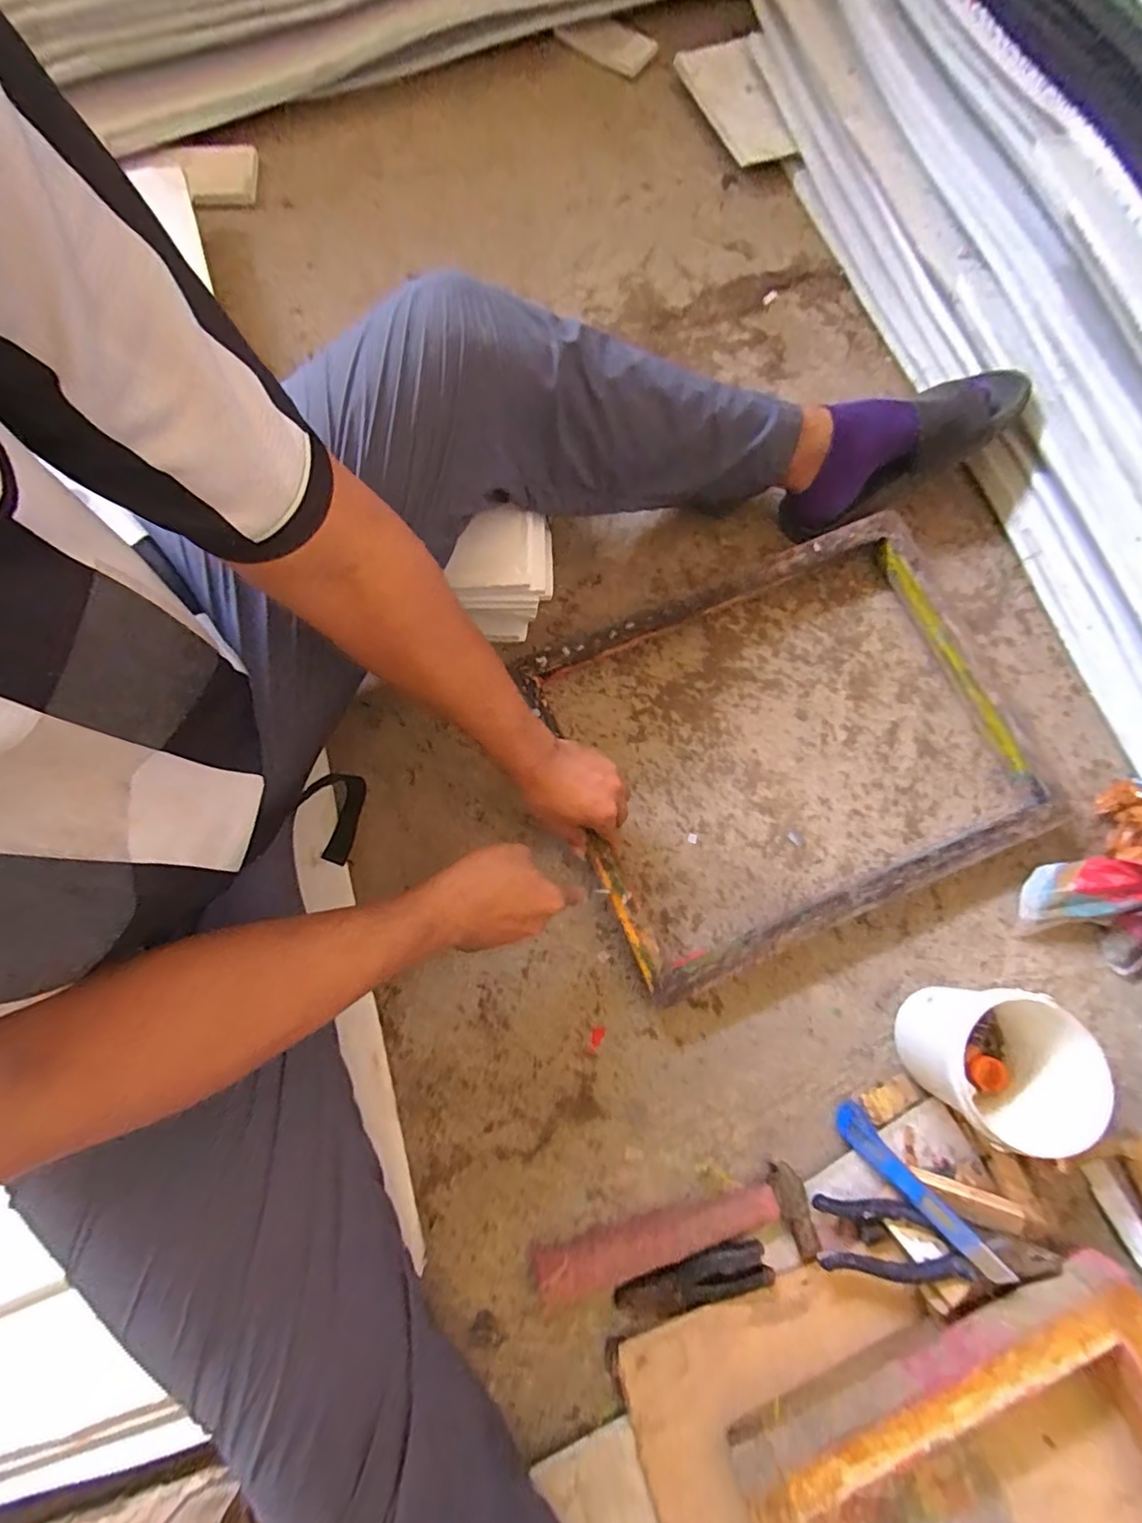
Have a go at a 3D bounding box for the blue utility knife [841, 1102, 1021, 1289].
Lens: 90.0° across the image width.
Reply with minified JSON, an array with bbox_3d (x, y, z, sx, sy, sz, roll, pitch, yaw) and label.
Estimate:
[{"bbox_3d":[0.324,0.401,0.538,0.032,0.008,0.162,-41,47,-9],"label":"blue utility knife"}]

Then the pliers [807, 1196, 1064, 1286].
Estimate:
[{"bbox_3d":[0.329,0.439,0.517,0.196,0.027,0.057,-2,75,14],"label":"pliers"}]

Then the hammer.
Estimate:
[{"bbox_3d":[0.099,0.460,0.539,0.261,0.028,0.071,-15,77,-4],"label":"hammer"}]

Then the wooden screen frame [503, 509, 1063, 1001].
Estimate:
[{"bbox_3d":[0.232,-0.018,0.630,0.489,0.077,0.400,-24,76,-5],"label":"wooden screen frame"}]

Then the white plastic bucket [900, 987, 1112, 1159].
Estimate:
[{"bbox_3d":[0.394,0.277,0.535,0.114,0.128,0.123,5,77,1],"label":"white plastic bucket"}]

